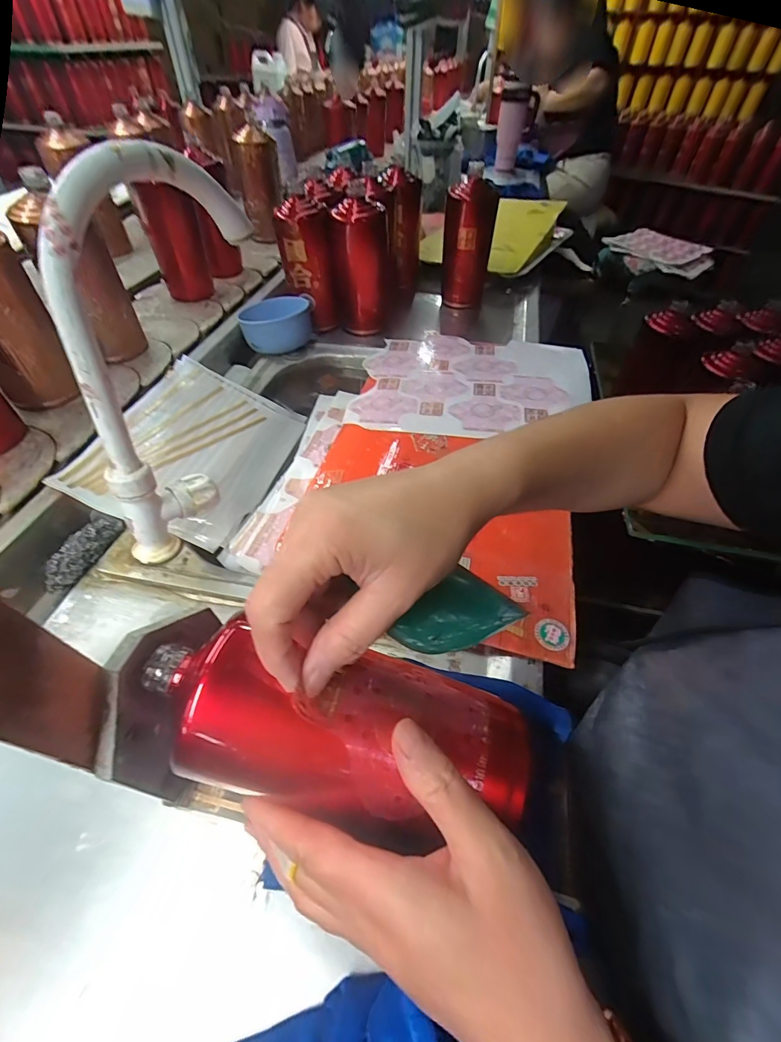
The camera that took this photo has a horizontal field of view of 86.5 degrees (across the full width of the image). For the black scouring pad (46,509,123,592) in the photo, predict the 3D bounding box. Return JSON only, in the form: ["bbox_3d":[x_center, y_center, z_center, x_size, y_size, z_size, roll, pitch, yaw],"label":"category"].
[{"bbox_3d":[-0.296,0.030,0.399,0.033,0.025,0.084,28,71,17],"label":"black scouring pad"}]

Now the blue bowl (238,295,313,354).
[{"bbox_3d":[-0.177,-0.305,0.653,0.100,0.065,0.085,3,49,-1],"label":"blue bowl"}]

